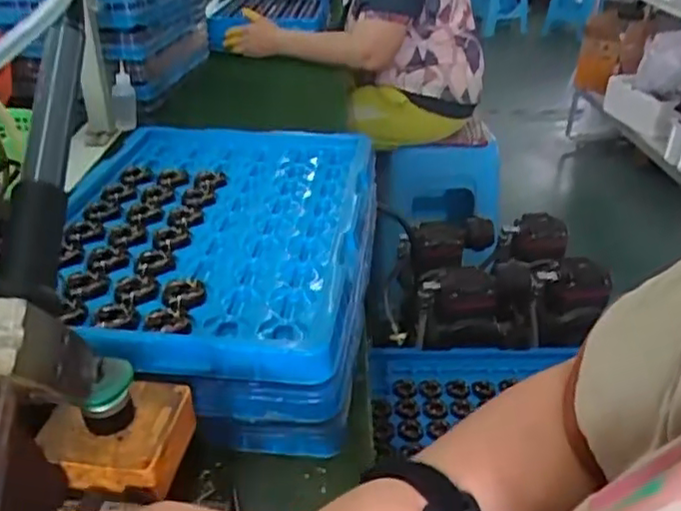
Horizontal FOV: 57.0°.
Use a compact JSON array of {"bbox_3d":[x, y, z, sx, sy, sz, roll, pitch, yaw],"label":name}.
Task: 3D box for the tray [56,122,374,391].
[{"bbox_3d":[-0.115,-0.034,0.544,0.256,0.031,0.359,4,34,3],"label":"tray"}]

